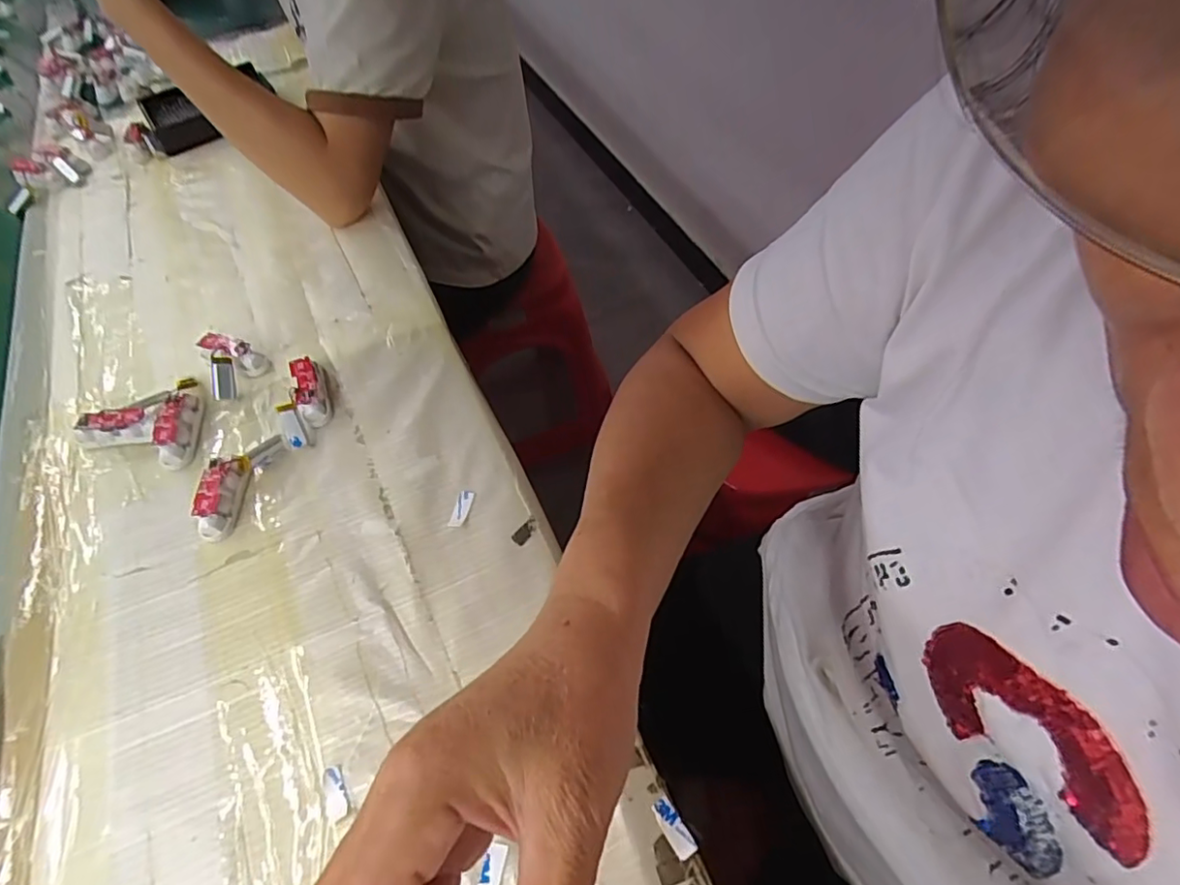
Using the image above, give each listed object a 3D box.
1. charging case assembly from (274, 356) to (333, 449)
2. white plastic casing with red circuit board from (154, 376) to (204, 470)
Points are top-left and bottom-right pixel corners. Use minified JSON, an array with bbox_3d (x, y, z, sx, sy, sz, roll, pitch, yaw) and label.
[{"bbox_3d":[-0.214,-0.033,0.443,0.032,0.022,0.075,-20,57,-9],"label":"charging case assembly"},{"bbox_3d":[-0.302,-0.015,0.436,0.021,0.019,0.066,-7,56,-1],"label":"white plastic casing with red circuit board"}]

